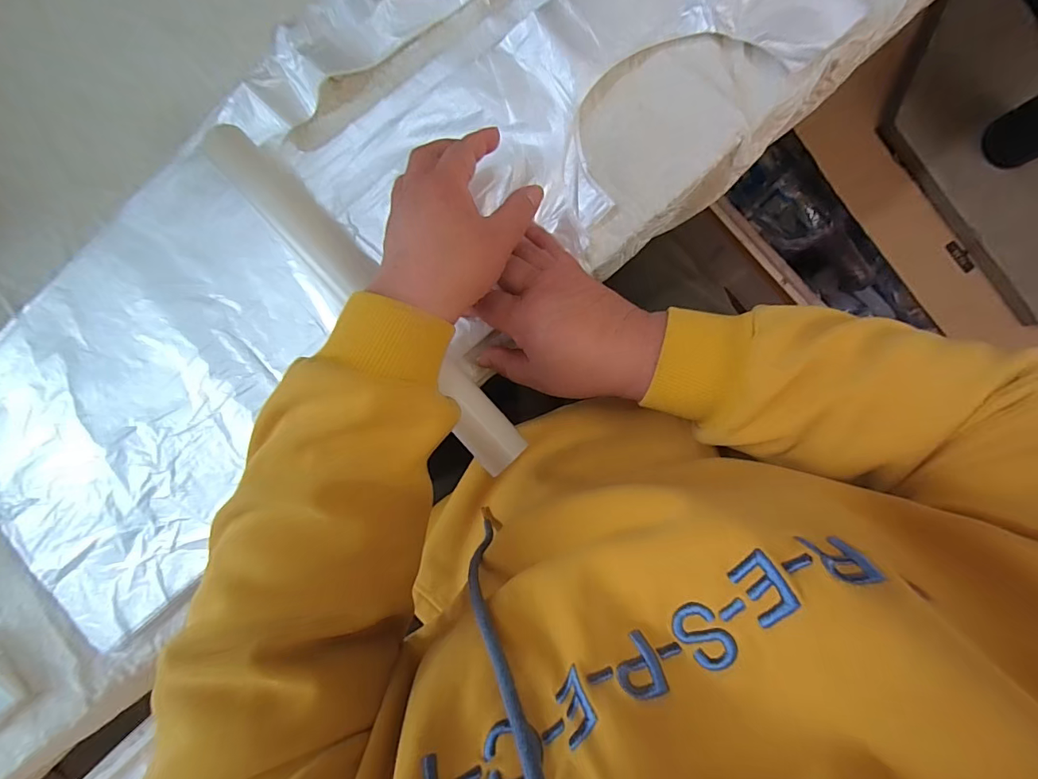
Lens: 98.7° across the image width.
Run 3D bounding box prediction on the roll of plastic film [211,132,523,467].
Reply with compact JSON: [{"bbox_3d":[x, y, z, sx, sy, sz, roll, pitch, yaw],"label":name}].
[{"bbox_3d":[-0.123,-0.077,0.348,0.041,0.034,0.343,-44,83,6],"label":"roll of plastic film"}]

